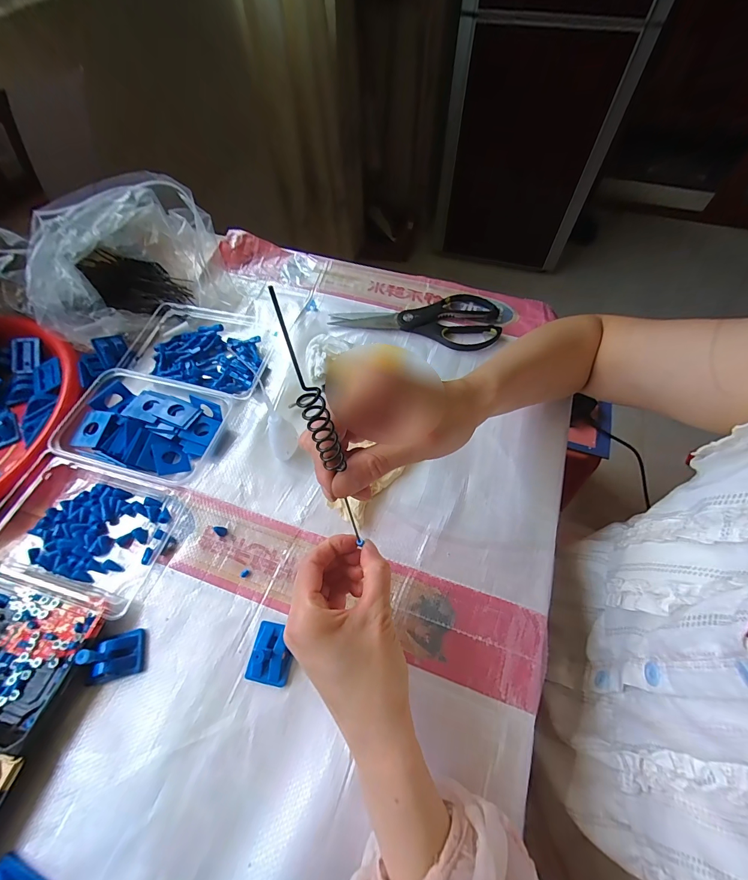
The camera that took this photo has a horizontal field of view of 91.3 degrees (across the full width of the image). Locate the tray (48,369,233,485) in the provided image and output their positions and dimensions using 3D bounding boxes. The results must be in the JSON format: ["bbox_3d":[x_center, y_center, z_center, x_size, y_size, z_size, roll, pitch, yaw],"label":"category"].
[{"bbox_3d":[-0.249,-0.014,0.400,0.153,0.037,0.109,11,62,8],"label":"tray"}]

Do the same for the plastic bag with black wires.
[{"bbox_3d":[-0.315,-0.234,0.476,0.198,0.117,0.160,-15,61,-6],"label":"plastic bag with black wires"}]

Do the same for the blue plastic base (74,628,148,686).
[{"bbox_3d":[-0.217,0.179,0.301,0.043,0.023,0.032,-15,61,-6],"label":"blue plastic base"}]

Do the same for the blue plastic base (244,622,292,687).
[{"bbox_3d":[-0.086,0.179,0.306,0.036,0.016,0.043,12,62,9],"label":"blue plastic base"}]

